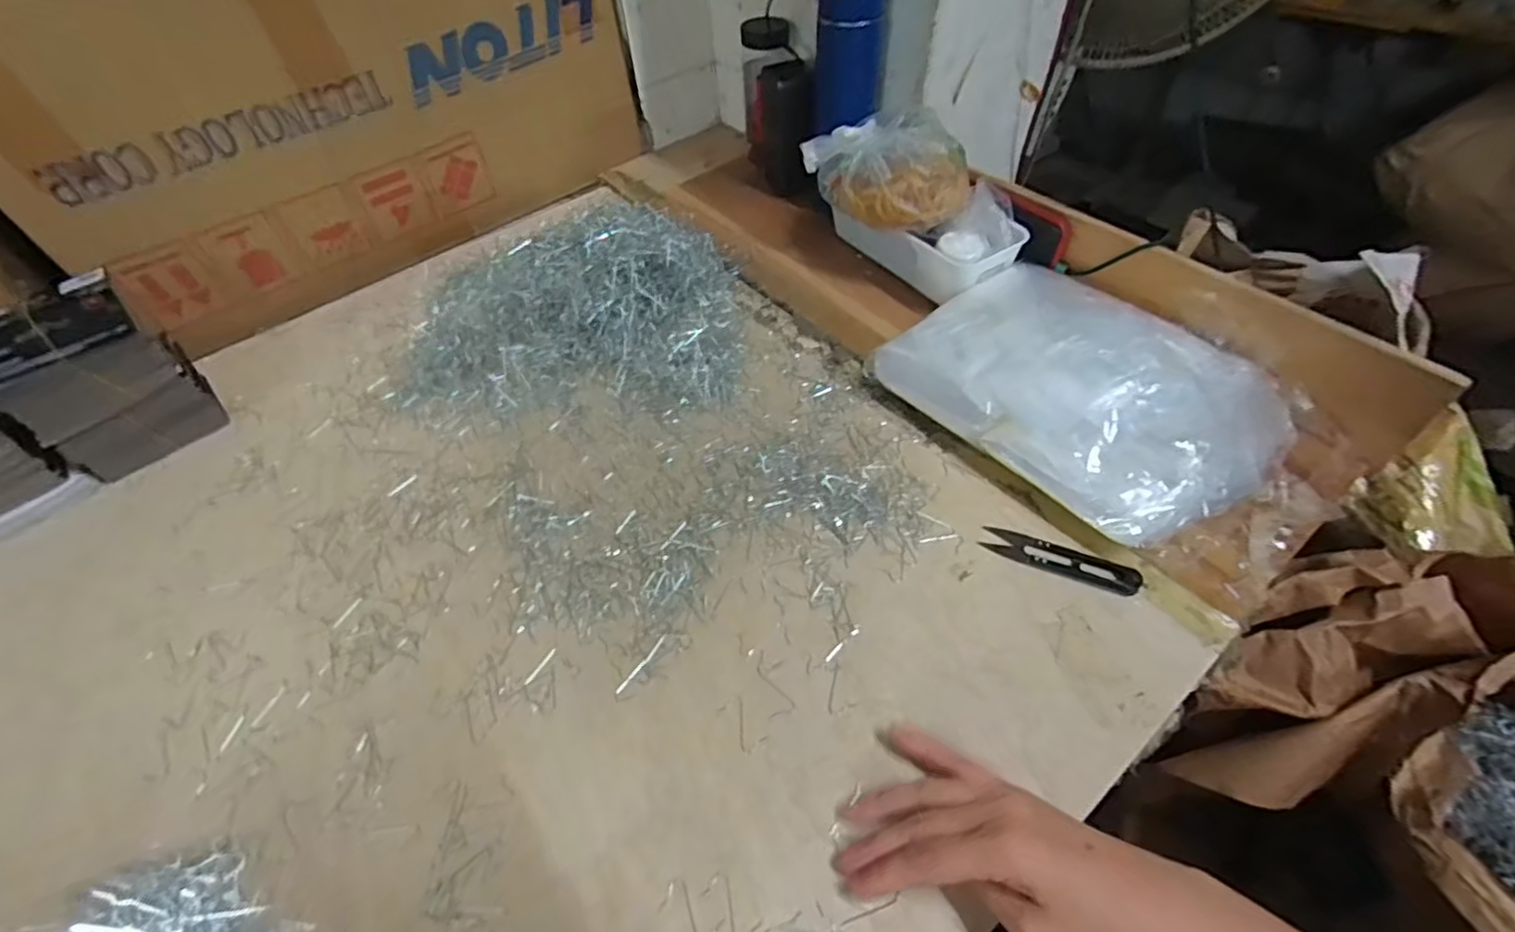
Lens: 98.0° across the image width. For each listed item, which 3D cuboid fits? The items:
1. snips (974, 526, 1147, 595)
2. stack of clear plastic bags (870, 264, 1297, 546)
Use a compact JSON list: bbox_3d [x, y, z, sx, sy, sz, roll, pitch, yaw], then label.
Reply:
[{"bbox_3d":[0.211,0.064,0.457,0.101,0.010,0.024,21,56,19],"label":"snips"},{"bbox_3d":[0.259,-0.065,0.531,0.199,0.066,0.269,-35,58,-22],"label":"stack of clear plastic bags"}]

